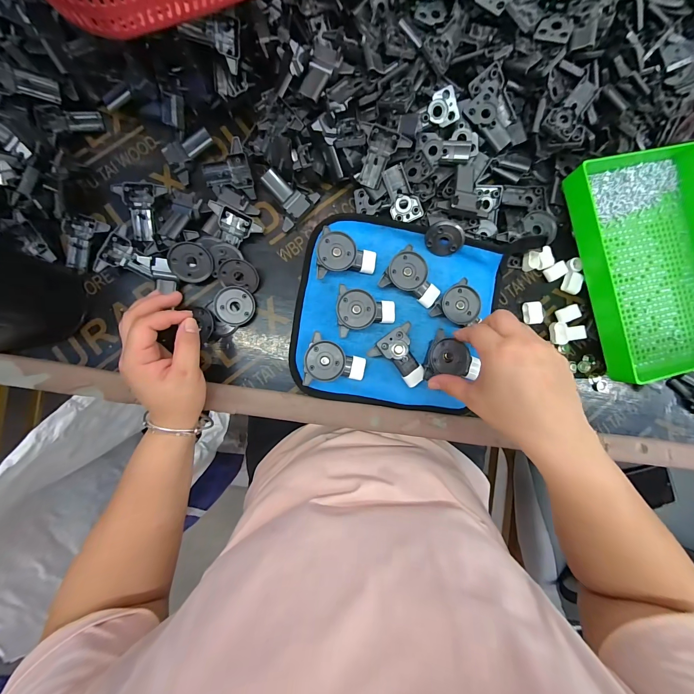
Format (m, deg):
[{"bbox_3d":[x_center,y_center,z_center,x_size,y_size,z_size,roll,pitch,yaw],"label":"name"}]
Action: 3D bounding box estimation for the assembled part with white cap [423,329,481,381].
[{"bbox_3d":[0.114,0.012,0.330,0.049,0.018,0.053,12,89,-3],"label":"assembled part with white cap"}]

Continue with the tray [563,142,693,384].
[{"bbox_3d":[0.348,-0.094,0.347,0.157,0.038,0.254,-12,88,-3],"label":"tray"}]

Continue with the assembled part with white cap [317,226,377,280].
[{"bbox_3d":[0.000,-0.102,0.340,0.064,0.027,0.054,3,88,-2],"label":"assembled part with white cap"}]

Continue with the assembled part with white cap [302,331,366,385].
[{"bbox_3d":[-0.012,0.015,0.334,0.065,0.029,0.052,6,88,-2],"label":"assembled part with white cap"}]

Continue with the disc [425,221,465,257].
[{"bbox_3d":[0.108,-0.120,0.339,0.041,0.012,0.036,12,123,14],"label":"disc"}]

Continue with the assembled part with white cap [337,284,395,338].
[{"bbox_3d":[0.021,-0.038,0.339,0.064,0.027,0.050,1,88,-3],"label":"assembled part with white cap"}]

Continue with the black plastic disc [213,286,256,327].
[{"bbox_3d":[-0.127,-0.046,0.342,0.042,0.009,0.042,-2,96,-15],"label":"black plastic disc"}]

